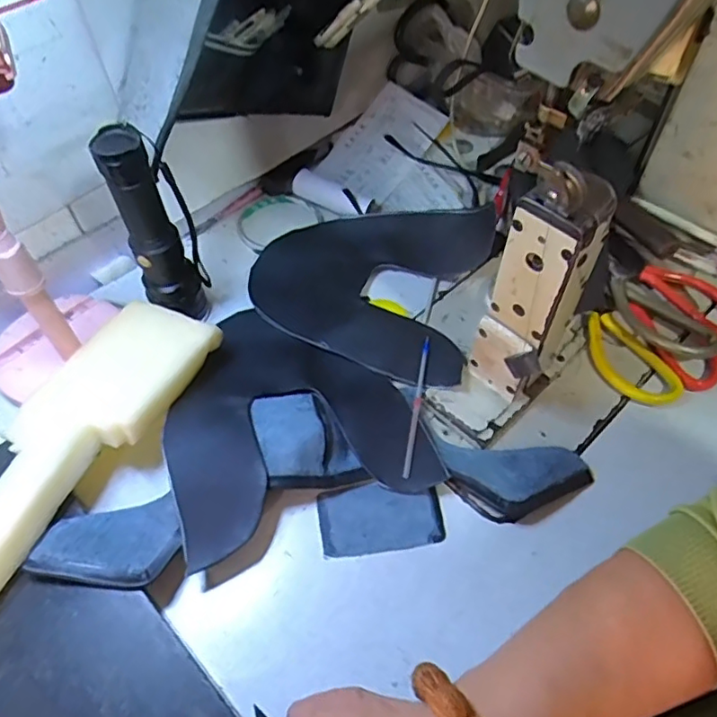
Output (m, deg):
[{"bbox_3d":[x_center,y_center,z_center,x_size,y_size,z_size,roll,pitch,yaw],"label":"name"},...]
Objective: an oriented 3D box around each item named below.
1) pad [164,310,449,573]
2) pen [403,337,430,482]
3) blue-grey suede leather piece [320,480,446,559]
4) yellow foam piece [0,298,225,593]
[{"bbox_3d":[-0.057,0.034,0.459,0.183,0.019,0.194,-12,50,-19],"label":"pad"},{"bbox_3d":[0.046,0.036,0.461,0.006,0.014,0.116,8,55,8],"label":"pen"},{"bbox_3d":[0.015,0.112,0.421,0.084,0.006,0.047,-8,54,-3],"label":"blue-grey suede leather piece"},{"bbox_3d":[-0.206,0.060,0.419,0.090,0.034,0.253,22,58,17],"label":"yellow foam piece"}]

